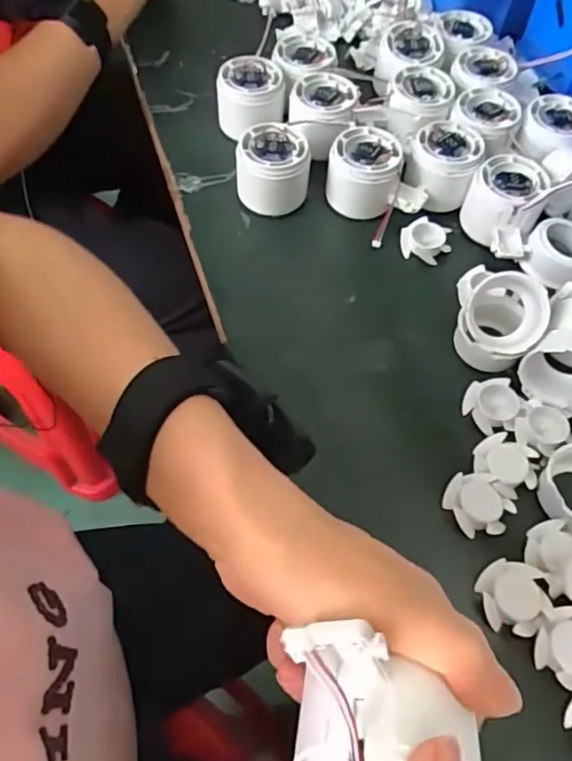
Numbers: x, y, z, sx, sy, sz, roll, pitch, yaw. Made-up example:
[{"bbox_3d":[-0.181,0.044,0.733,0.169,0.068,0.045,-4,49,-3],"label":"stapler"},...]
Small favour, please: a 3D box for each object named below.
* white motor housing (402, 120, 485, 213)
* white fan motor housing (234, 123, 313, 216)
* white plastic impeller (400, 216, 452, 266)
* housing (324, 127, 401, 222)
[{"bbox_3d":[0.129,-0.179,0.492,0.059,0.042,0.067,10,61,5],"label":"white motor housing"},{"bbox_3d":[-0.012,-0.173,0.485,0.059,0.049,0.057,-6,61,-4],"label":"white fan motor housing"},{"bbox_3d":[0.114,-0.115,0.486,0.040,0.014,0.035,12,61,6],"label":"white plastic impeller"},{"bbox_3d":[0.063,-0.169,0.488,0.058,0.048,0.061,8,61,4],"label":"housing"}]

